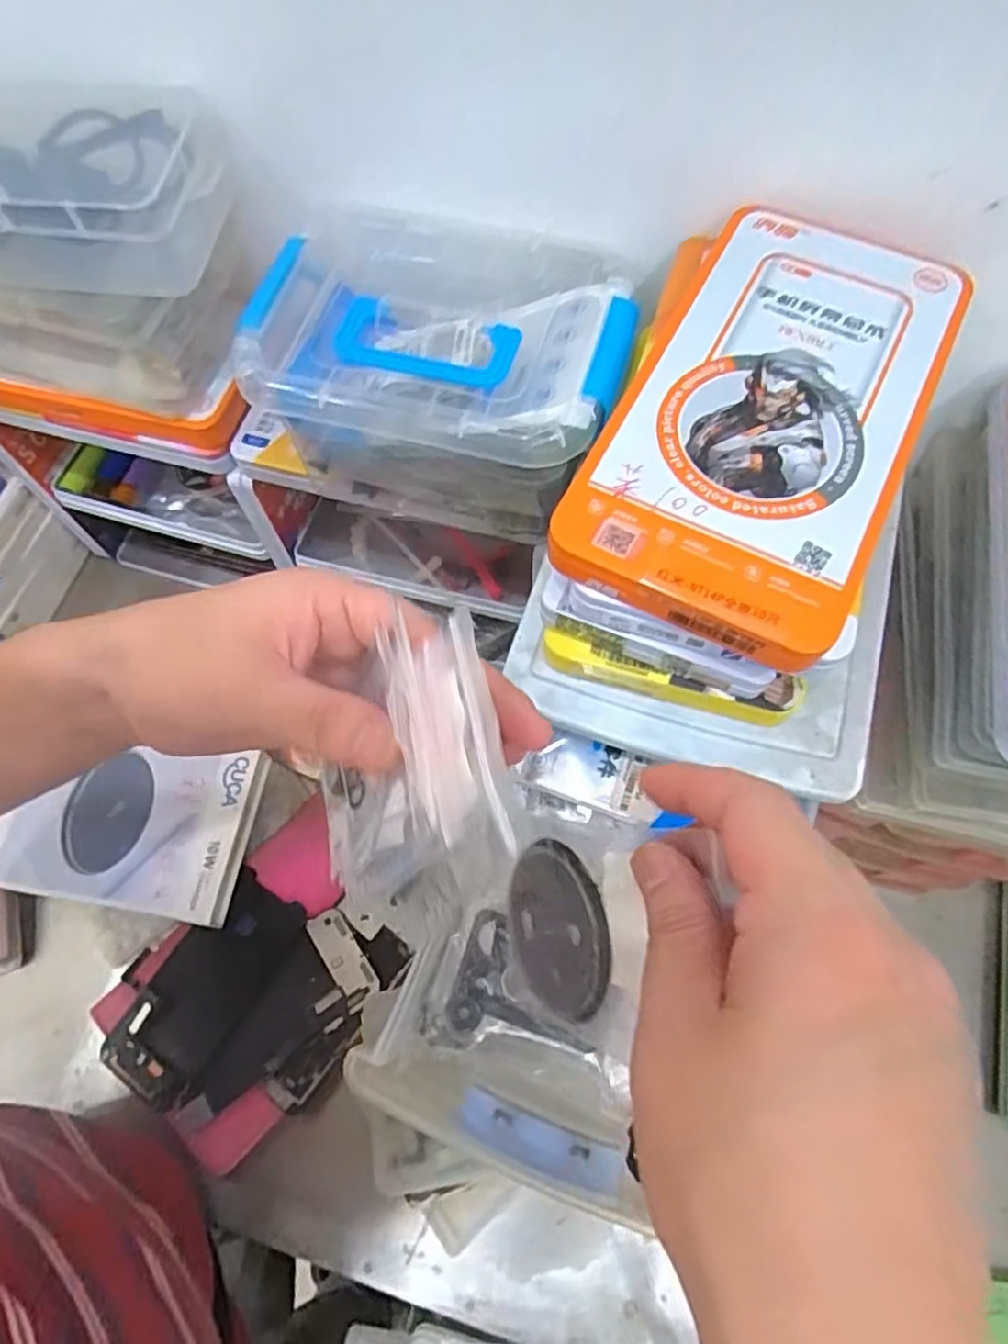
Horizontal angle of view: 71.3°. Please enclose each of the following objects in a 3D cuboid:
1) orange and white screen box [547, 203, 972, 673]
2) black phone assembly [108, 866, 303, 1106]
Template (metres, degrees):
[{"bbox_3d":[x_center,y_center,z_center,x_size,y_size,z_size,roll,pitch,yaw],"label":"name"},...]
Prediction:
[{"bbox_3d":[0.101,-0.099,0.265,0.099,0.023,0.186,25,69,12],"label":"orange and white screen box"},{"bbox_3d":[-0.198,0.208,0.468,0.069,0.010,0.138,27,69,13],"label":"black phone assembly"}]

